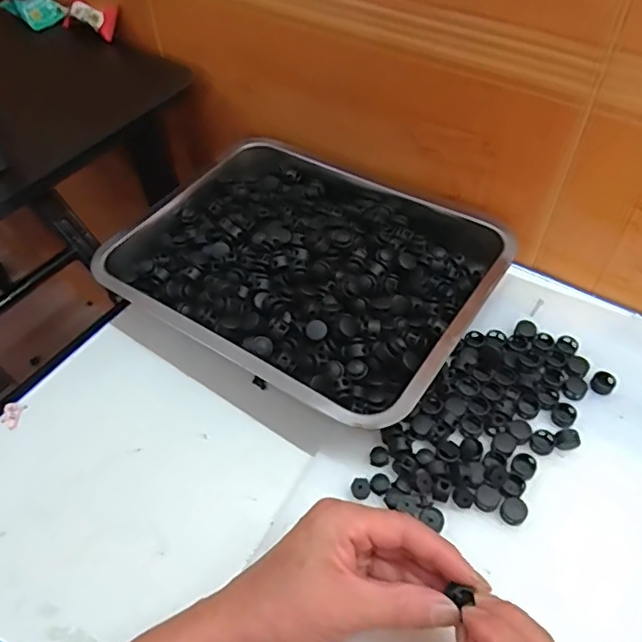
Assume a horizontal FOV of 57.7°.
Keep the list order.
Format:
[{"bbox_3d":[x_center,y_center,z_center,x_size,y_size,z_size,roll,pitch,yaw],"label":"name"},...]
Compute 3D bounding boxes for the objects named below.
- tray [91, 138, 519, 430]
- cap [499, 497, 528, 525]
[{"bbox_3d":[-0.013,-0.059,0.513,0.310,0.051,0.244,30,58,23],"label":"tray"},{"bbox_3d":[0.131,0.129,0.395,0.017,0.008,0.017,-1,52,1],"label":"cap"}]

